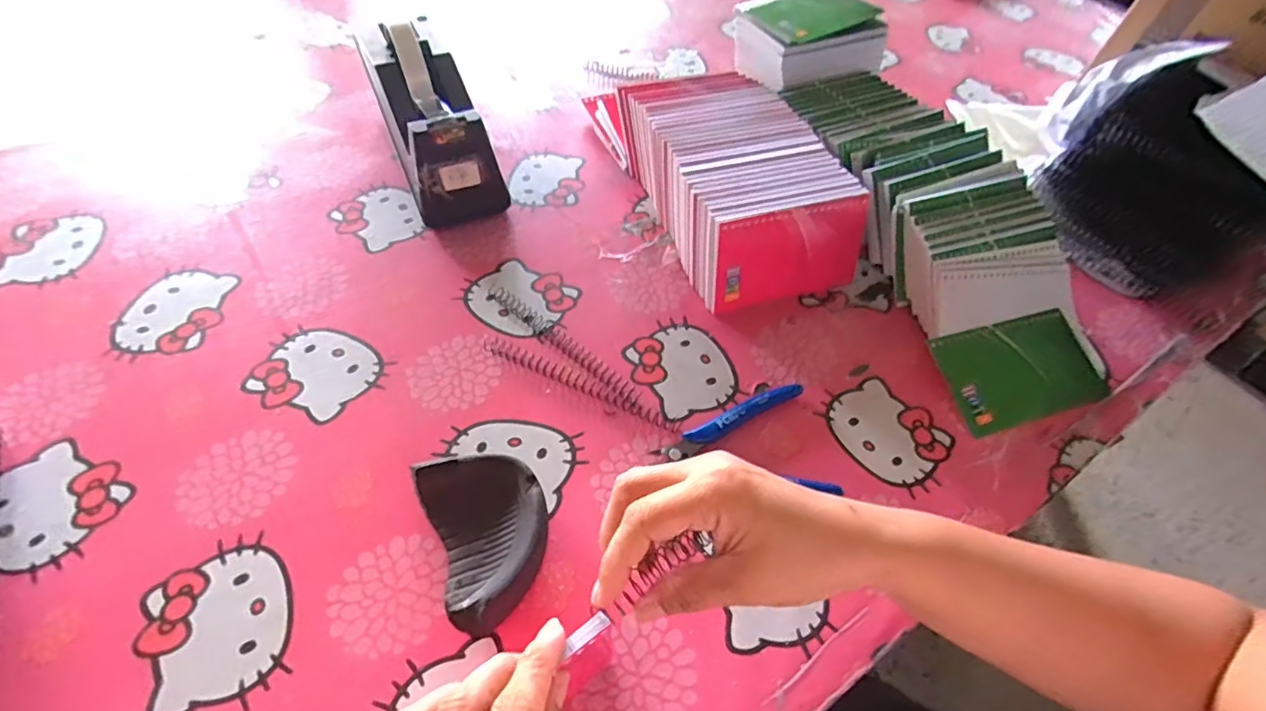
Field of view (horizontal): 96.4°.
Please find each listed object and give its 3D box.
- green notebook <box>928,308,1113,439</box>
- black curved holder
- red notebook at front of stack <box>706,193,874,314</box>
[{"bbox_3d":[0.300,0.009,0.436,0.134,0.009,0.077,-13,72,-15],"label":"green notebook"},{"bbox_3d":[-0.082,0.104,0.332,0.065,0.028,0.095,-18,57,-17],"label":"black curved holder"},{"bbox_3d":[0.125,-0.082,0.448,0.130,0.077,0.007,-14,35,-14],"label":"red notebook at front of stack"}]

